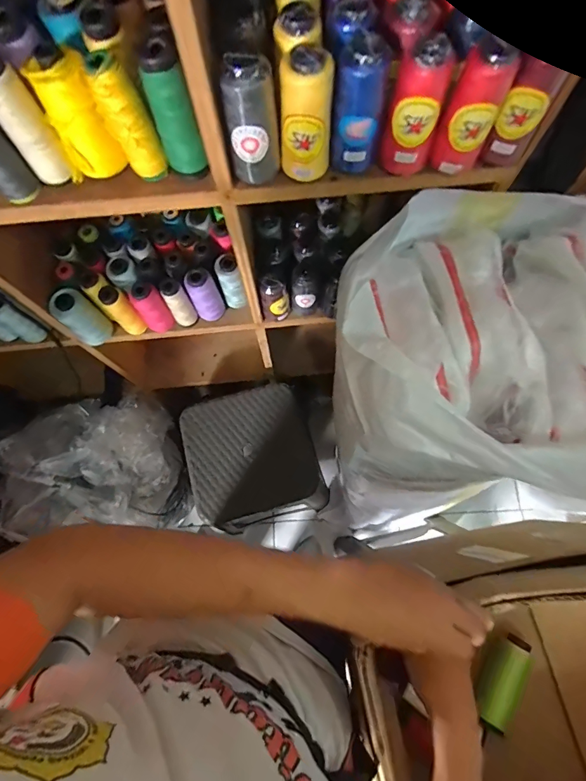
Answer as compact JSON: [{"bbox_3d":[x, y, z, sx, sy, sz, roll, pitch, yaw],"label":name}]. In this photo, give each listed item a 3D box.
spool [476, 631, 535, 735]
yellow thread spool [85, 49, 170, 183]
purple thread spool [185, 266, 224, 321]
[{"bbox_3d":[0.287,0.396,0.531,0.046,0.037,0.115,32,77,9],"label":"spool"},{"bbox_3d":[-0.160,-0.258,0.375,0.034,0.110,0.034,-34,76,-8],"label":"yellow thread spool"},{"bbox_3d":[-0.154,-0.166,0.680,0.051,0.111,0.044,-22,75,-5],"label":"purple thread spool"}]

